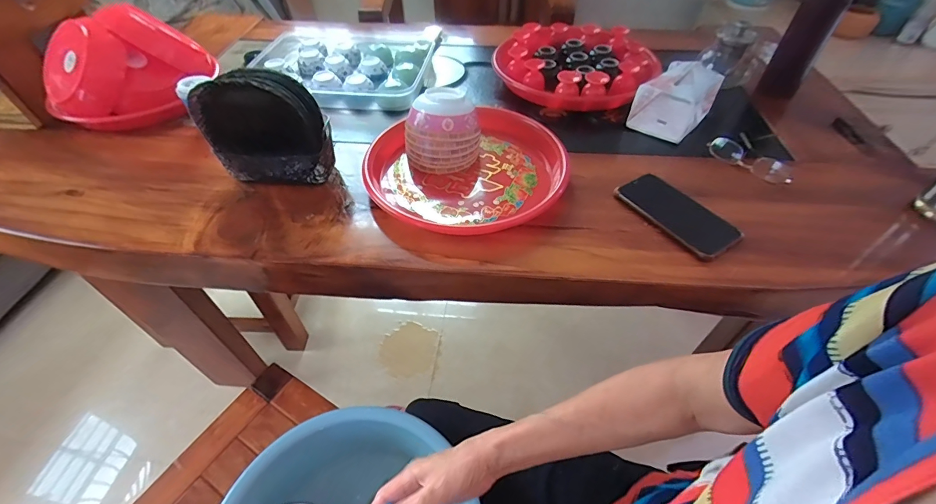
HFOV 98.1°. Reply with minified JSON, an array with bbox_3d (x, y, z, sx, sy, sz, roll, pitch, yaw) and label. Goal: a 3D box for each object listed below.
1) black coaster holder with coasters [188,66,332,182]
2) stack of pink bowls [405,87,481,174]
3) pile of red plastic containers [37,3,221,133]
[{"bbox_3d":[-0.269,-0.166,0.552,0.153,0.155,0.070,5,49,5],"label":"black coaster holder with coasters"},{"bbox_3d":[-0.037,-0.178,0.599,0.109,0.088,0.088,-3,49,-2],"label":"stack of pink bowls"},{"bbox_3d":[-0.600,-0.325,0.707,0.242,0.135,0.188,-9,49,-7],"label":"pile of red plastic containers"}]

